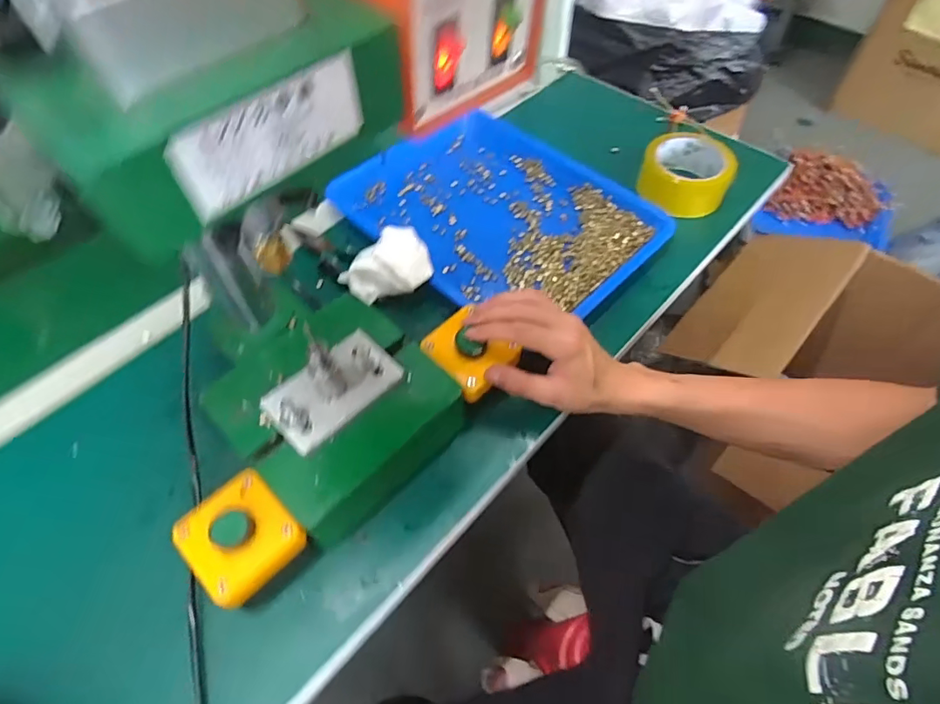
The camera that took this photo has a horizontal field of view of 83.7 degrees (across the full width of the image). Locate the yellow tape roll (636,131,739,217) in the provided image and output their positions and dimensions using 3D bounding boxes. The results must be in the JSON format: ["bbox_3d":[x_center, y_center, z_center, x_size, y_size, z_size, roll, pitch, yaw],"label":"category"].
[{"bbox_3d":[0.253,-0.210,0.619,0.098,0.050,0.098,-1,55,1],"label":"yellow tape roll"}]

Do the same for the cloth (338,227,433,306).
[{"bbox_3d":[-0.082,-0.085,0.541,0.090,0.049,0.070,-28,59,-17],"label":"cloth"}]

